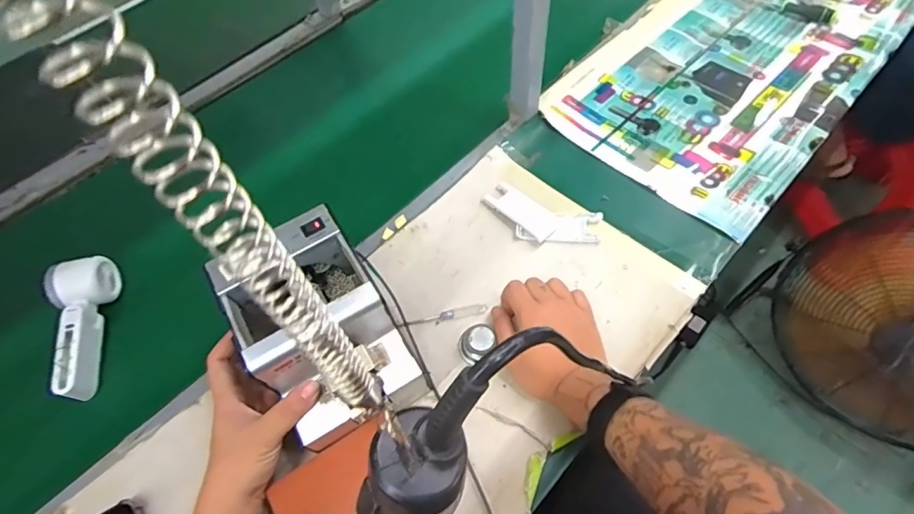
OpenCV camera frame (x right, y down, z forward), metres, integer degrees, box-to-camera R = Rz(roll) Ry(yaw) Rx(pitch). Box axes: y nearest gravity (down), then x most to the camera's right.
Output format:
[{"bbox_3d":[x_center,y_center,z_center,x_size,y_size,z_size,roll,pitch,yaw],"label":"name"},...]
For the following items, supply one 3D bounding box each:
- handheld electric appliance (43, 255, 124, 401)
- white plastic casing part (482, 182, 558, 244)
[{"bbox_3d":[-0.438,0.081,0.558,0.060,0.054,0.156,-13,58,-4],"label":"handheld electric appliance"},{"bbox_3d":[0.082,-0.059,0.609,0.097,0.005,0.041,37,67,24],"label":"white plastic casing part"}]

